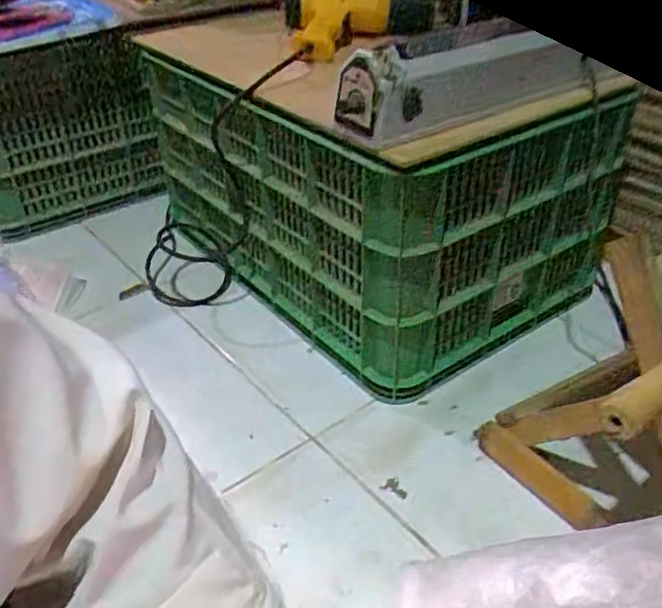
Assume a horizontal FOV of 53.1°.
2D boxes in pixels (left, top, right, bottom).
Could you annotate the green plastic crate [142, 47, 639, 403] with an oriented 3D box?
[{"bbox_3d":[0.043,-0.191,0.972,0.372,0.302,0.594,-25,42,-29],"label":"green plastic crate"}]

